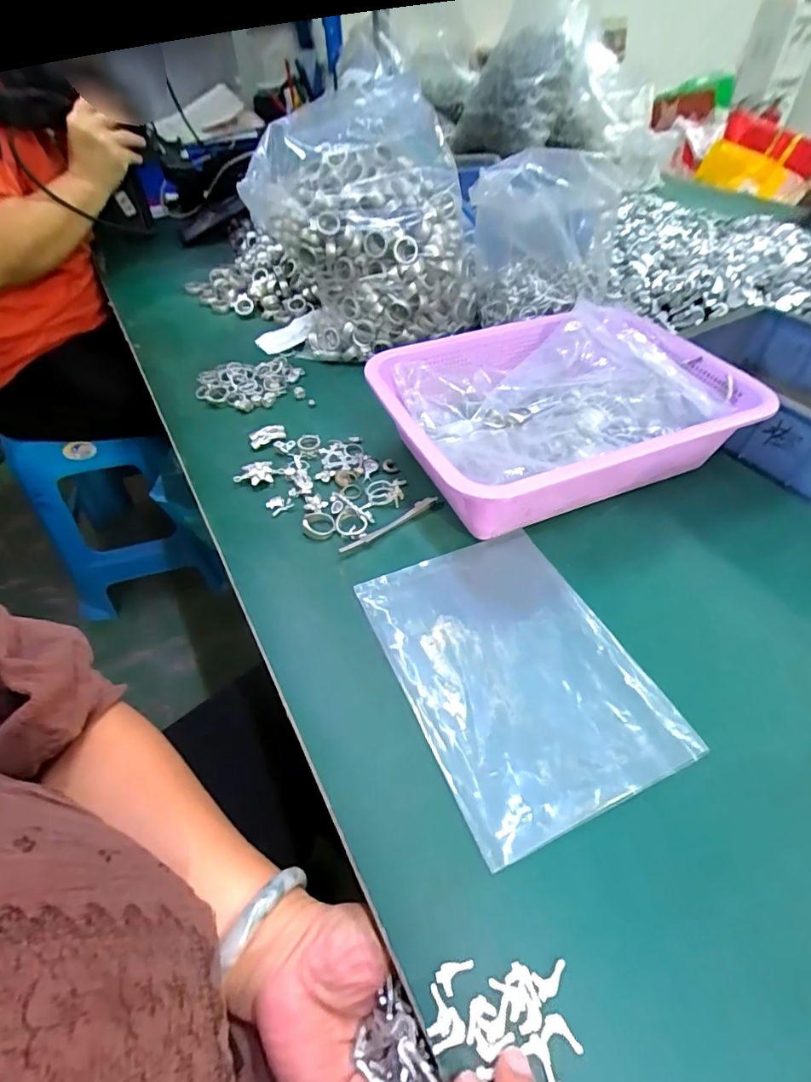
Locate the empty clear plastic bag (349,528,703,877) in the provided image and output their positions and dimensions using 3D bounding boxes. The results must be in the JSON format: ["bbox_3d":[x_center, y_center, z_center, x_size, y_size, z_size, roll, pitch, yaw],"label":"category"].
[{"bbox_3d":[0.071,0.079,0.337,0.145,0.012,0.197,-20,50,-14],"label":"empty clear plastic bag"}]

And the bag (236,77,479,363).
[{"bbox_3d":[-0.042,-0.343,0.571,0.220,0.222,0.159,-13,49,-10],"label":"bag"}]

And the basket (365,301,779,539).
[{"bbox_3d":[0.135,-0.119,0.459,0.300,0.077,0.220,-18,50,-15],"label":"basket"}]

